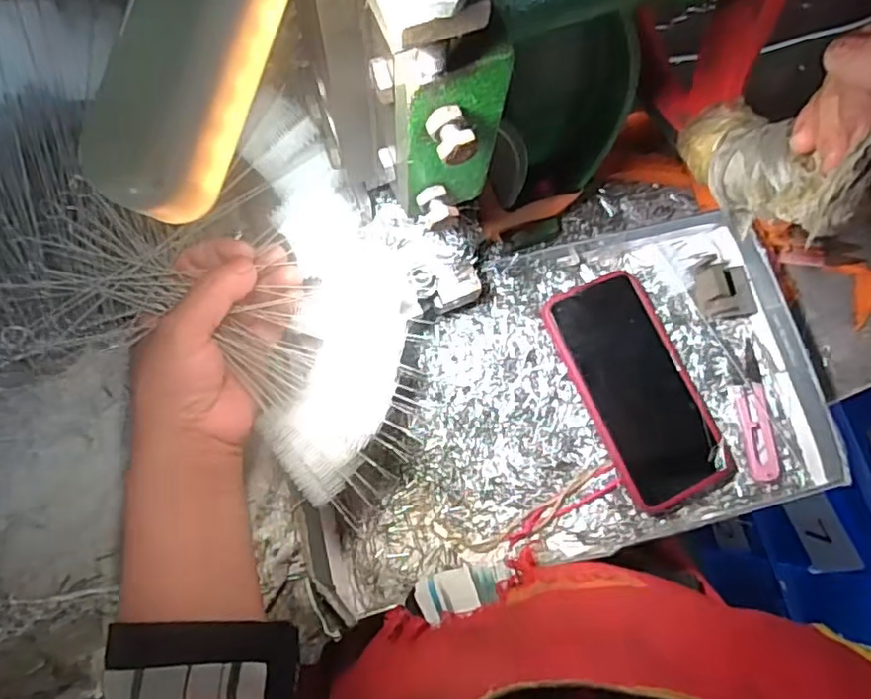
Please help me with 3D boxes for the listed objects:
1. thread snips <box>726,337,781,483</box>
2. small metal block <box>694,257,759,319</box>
[{"bbox_3d":[0.230,0.044,0.447,0.028,0.004,0.099,-4,76,-4],"label":"thread snips"},{"bbox_3d":[0.216,-0.046,0.455,0.041,0.022,0.044,-14,77,-7],"label":"small metal block"}]

